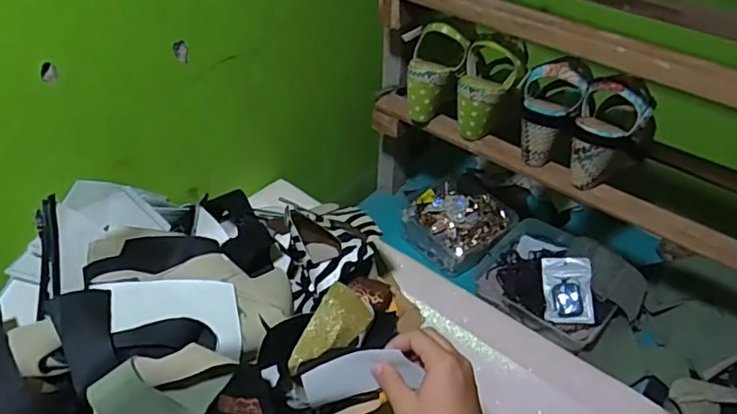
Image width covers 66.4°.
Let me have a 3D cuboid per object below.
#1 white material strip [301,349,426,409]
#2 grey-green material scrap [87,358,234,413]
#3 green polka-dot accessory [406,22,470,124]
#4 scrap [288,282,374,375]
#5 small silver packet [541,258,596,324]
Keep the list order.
[{"bbox_3d":[-0.007,0.141,0.474,0.095,0.032,0.021,-17,41,4],"label":"white material strip"},{"bbox_3d":[-0.174,0.164,0.481,0.097,0.089,0.025,-28,19,-30],"label":"grey-green material scrap"},{"bbox_3d":[0.099,-0.195,0.817,0.079,0.139,0.069,10,42,8],"label":"green polka-dot accessory"},{"bbox_3d":[-0.035,0.121,0.536,0.051,0.007,0.096,43,59,-9],"label":"scrap"},{"bbox_3d":[0.297,0.124,0.841,0.069,0.012,0.097,-6,74,26],"label":"small silver packet"}]

